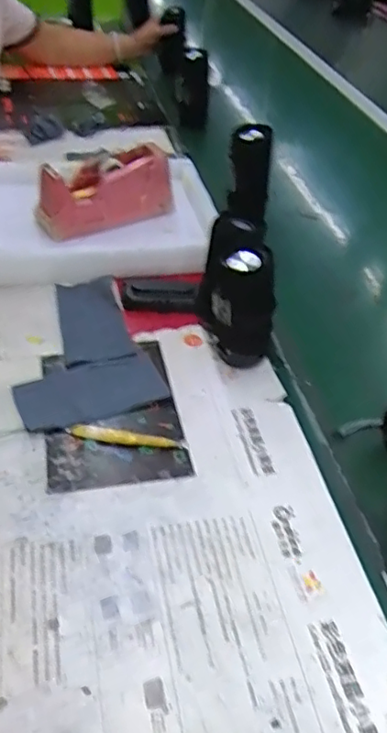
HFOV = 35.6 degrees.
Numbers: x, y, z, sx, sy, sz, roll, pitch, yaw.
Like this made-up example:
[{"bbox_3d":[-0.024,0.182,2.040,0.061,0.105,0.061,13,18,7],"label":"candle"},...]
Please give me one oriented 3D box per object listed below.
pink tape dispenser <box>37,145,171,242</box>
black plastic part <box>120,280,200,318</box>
[{"bbox_3d":[-0.133,-0.255,0.909,0.203,0.111,0.060,-21,48,-28],"label":"pink tape dispenser"},{"bbox_3d":[-0.045,-0.096,0.811,0.101,0.017,0.054,4,42,-4],"label":"black plastic part"}]

